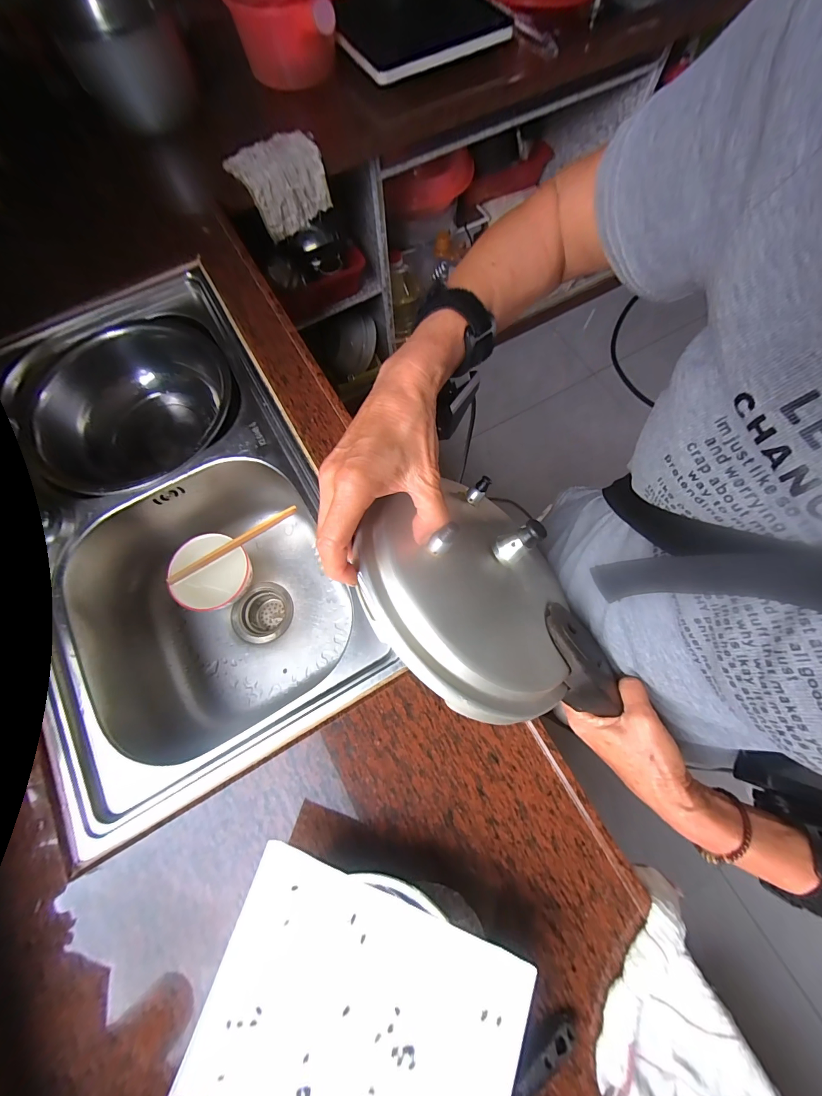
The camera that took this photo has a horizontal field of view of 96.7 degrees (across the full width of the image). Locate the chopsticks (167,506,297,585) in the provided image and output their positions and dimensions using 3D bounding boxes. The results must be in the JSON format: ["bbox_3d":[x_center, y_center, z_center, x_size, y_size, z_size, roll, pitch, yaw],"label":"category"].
[{"bbox_3d":[-0.306,-0.007,0.630,0.238,0.011,0.016,-34,75,-8],"label":"chopsticks"}]

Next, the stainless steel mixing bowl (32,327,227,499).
[{"bbox_3d":[-0.438,-0.222,0.612,0.291,0.133,0.294,0,73,1],"label":"stainless steel mixing bowl"}]

